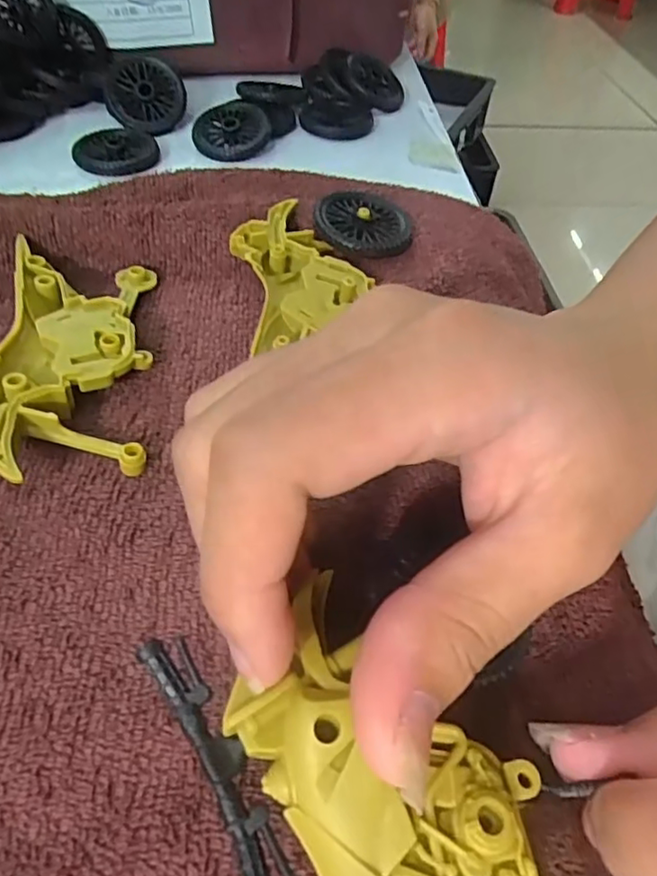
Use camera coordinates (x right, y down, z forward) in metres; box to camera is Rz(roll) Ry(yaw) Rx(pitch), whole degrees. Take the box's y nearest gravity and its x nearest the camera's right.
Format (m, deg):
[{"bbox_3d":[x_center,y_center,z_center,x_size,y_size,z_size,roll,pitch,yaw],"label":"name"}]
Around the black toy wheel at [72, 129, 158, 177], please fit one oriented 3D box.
[{"bbox_3d":[-0.100,-0.135,0.290,0.038,0.005,0.038,-2,50,-7],"label":"black toy wheel"}]

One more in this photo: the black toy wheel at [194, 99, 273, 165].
[{"bbox_3d":[-0.047,-0.151,0.302,0.036,0.013,0.037,2,50,-3],"label":"black toy wheel"}]

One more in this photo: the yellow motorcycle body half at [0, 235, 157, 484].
[{"bbox_3d":[-0.081,-0.025,0.189,0.048,0.013,0.096,-4,49,-8],"label":"yellow motorcycle body half"}]

